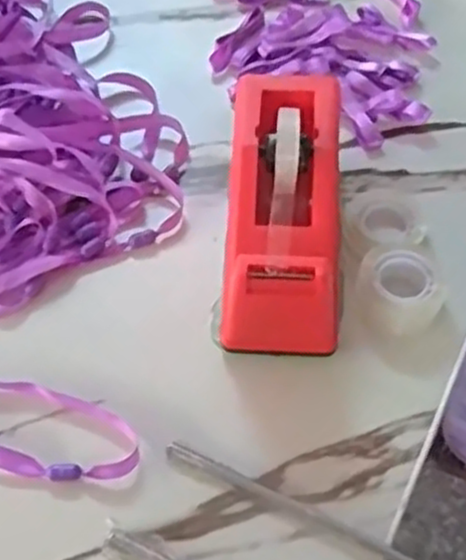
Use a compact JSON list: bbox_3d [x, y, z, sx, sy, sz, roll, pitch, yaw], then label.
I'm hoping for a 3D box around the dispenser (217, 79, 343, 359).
[{"bbox_3d":[0.028,-0.037,0.424,0.063,0.075,0.154,3,56,3],"label":"dispenser"}]

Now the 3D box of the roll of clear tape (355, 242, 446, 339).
[{"bbox_3d":[0.092,0.005,0.421,0.043,0.022,0.046,-1,56,1],"label":"roll of clear tape"}]

